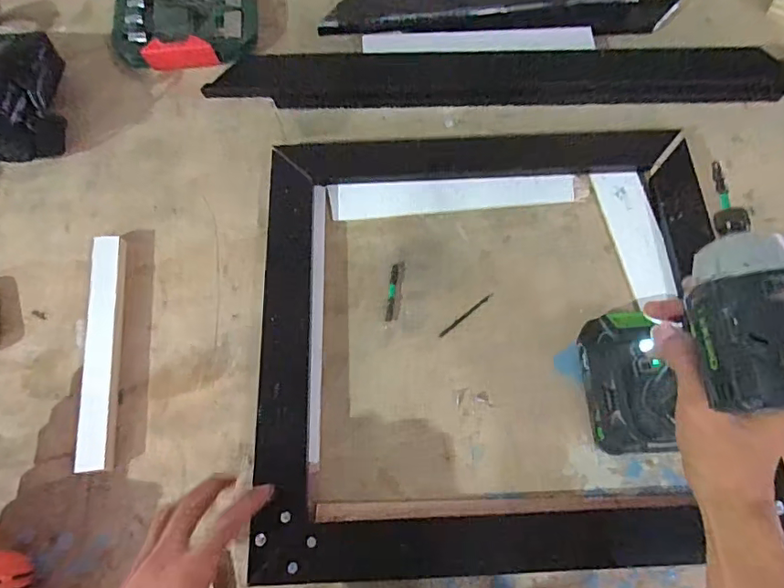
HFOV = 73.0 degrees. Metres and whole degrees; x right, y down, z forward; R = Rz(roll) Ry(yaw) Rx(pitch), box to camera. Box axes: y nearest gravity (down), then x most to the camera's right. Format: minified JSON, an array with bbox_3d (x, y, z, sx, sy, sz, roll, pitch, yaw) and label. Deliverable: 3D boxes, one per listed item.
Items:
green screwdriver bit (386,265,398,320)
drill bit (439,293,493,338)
[{"bbox_3d":[0.000,-0.002,0.534,0.007,0.004,0.060,6,69,2],"label":"green screwdriver bit"},{"bbox_3d":[0.074,0.021,0.526,0.069,0.004,0.005,-37,74,-13],"label":"drill bit"}]

